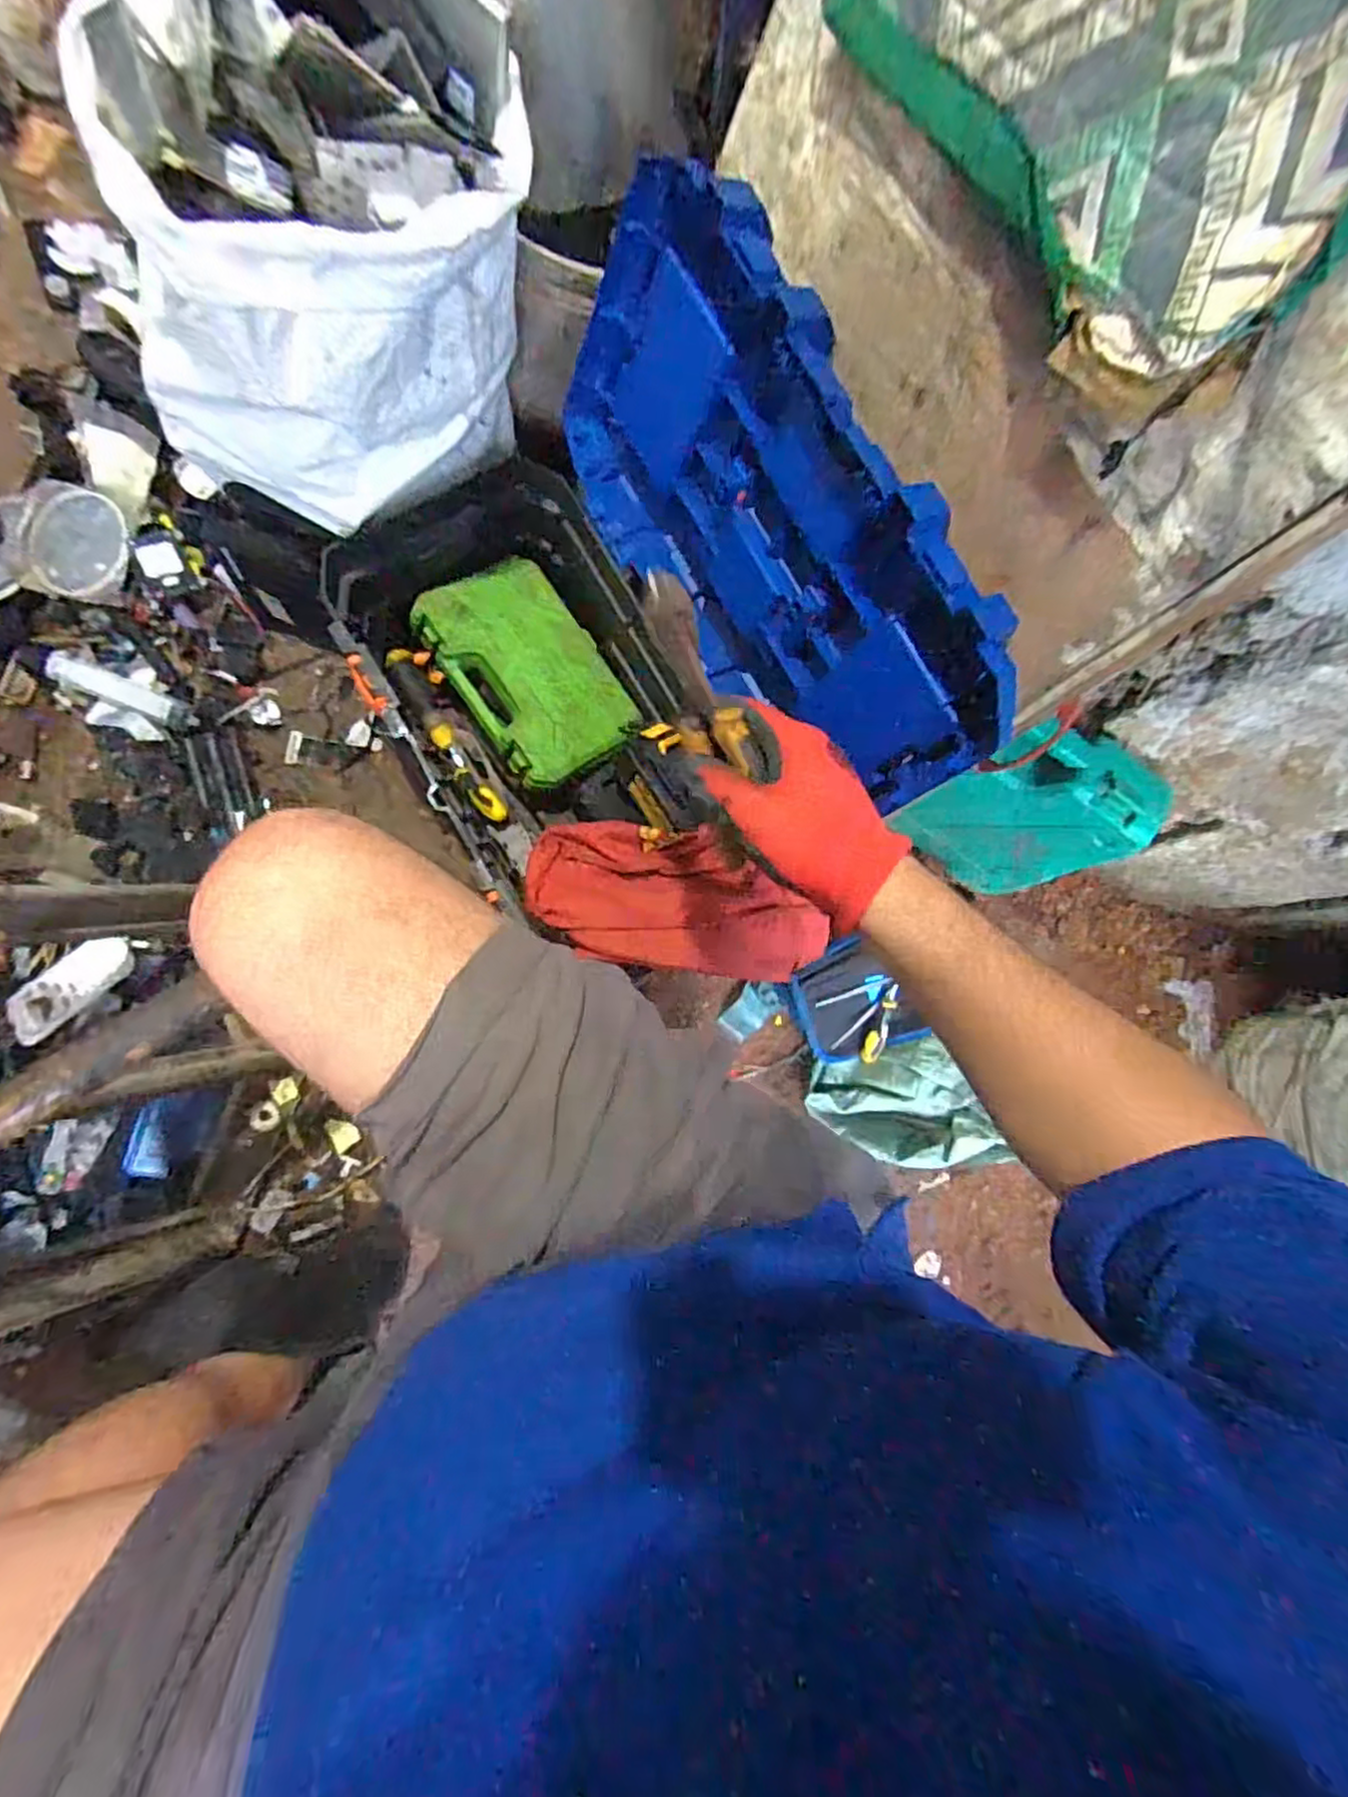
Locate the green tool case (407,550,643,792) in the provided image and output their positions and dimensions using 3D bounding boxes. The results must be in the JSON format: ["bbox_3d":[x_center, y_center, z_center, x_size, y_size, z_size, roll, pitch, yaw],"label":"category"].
[{"bbox_3d":[-0.151,-0.240,0.745,0.148,0.037,0.222,-37,90,-9],"label":"green tool case"}]

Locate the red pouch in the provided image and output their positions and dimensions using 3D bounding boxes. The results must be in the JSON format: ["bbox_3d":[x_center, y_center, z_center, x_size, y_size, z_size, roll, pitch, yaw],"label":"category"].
[{"bbox_3d":[0.004,-0.002,0.666,0.271,0.062,0.134,8,84,-7],"label":"red pouch"}]

